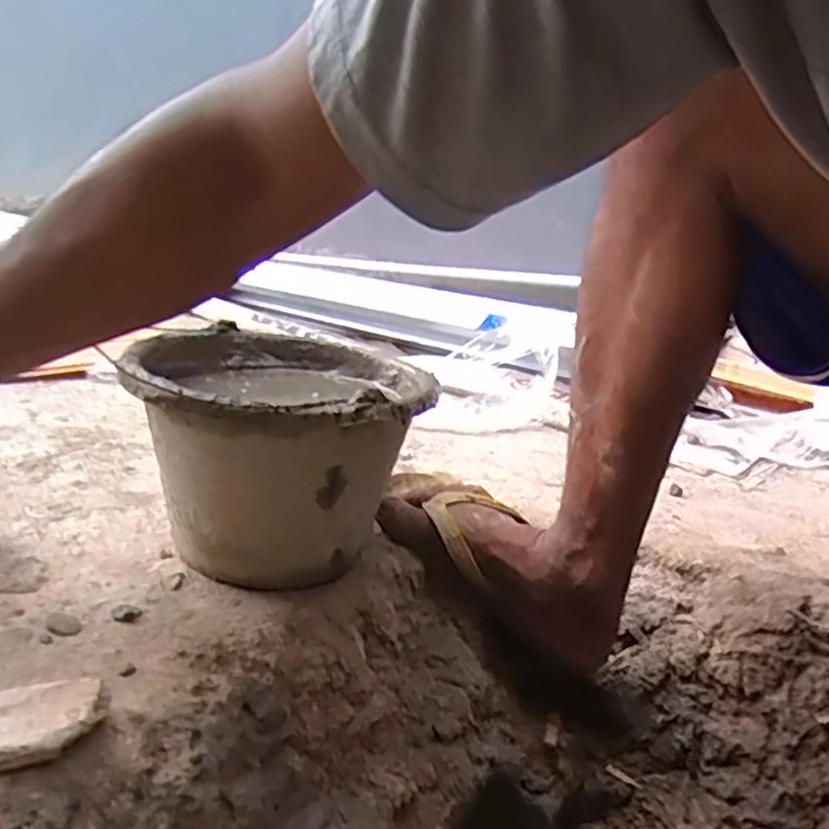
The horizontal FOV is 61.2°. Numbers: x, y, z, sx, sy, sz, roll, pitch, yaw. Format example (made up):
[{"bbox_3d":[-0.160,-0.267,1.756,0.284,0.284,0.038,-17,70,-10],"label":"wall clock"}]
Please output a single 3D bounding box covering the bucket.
[{"bbox_3d":[-0.107,0.034,0.574,0.207,0.163,0.220,6,17,-2],"label":"bucket"}]

